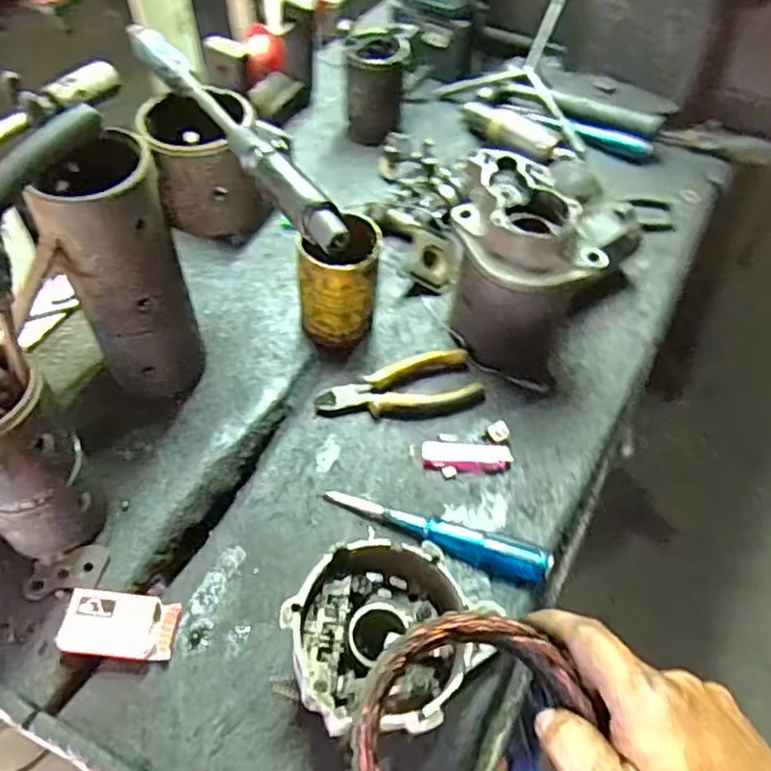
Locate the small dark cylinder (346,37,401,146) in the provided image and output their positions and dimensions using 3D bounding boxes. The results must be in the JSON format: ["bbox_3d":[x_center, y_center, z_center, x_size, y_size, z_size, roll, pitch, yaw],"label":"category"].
[{"bbox_3d":[-0.013,-0.370,0.857,0.070,0.104,0.084,-1,54,-2],"label":"small dark cylinder"}]

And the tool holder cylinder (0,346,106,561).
[{"bbox_3d":[-0.263,0.055,0.497,0.072,0.170,0.078,0,54,-1],"label":"tool holder cylinder"}]

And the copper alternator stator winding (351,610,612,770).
[{"bbox_3d":[0.040,0.165,0.324,0.107,0.017,0.113,1,56,-1],"label":"copper alternator stator winding"}]

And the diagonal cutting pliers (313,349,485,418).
[{"bbox_3d":[0.015,0.007,0.656,0.152,0.022,0.055,-16,56,-12],"label":"diagonal cutting pliers"}]

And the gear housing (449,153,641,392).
[{"bbox_3d":[0.126,-0.105,0.649,0.156,0.157,0.114,31,59,20],"label":"gear housing"}]

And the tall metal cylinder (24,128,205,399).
[{"bbox_3d":[-0.209,-0.092,0.569,0.088,0.221,0.095,-18,56,-13],"label":"tall metal cylinder"}]

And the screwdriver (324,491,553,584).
[{"bbox_3d":[0.041,0.121,0.572,0.188,0.025,0.027,18,56,12],"label":"screwdriver"}]

